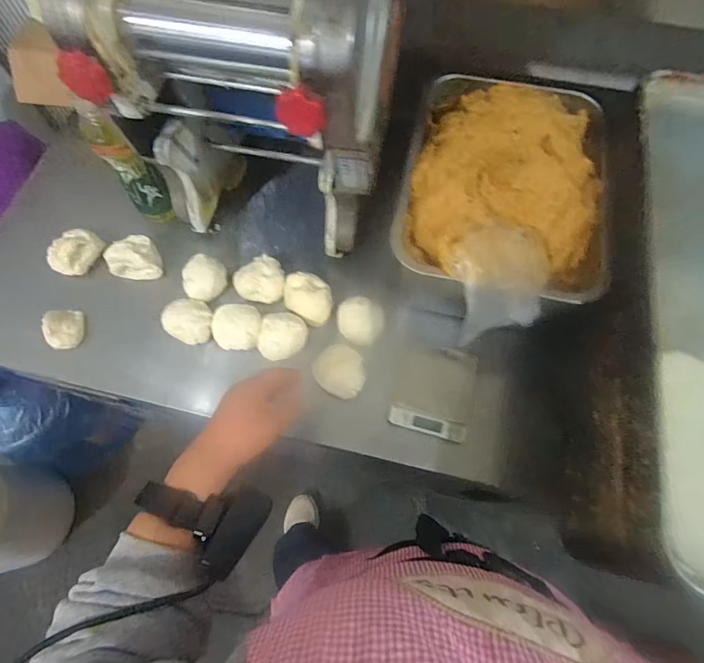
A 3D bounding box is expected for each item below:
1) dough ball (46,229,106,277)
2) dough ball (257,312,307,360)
[{"bbox_3d":[-0.432,-0.125,0.640,0.052,0.036,0.075,29,71,11],"label":"dough ball"},{"bbox_3d":[-0.099,0.006,0.582,0.069,0.035,0.057,-6,68,-2],"label":"dough ball"}]

